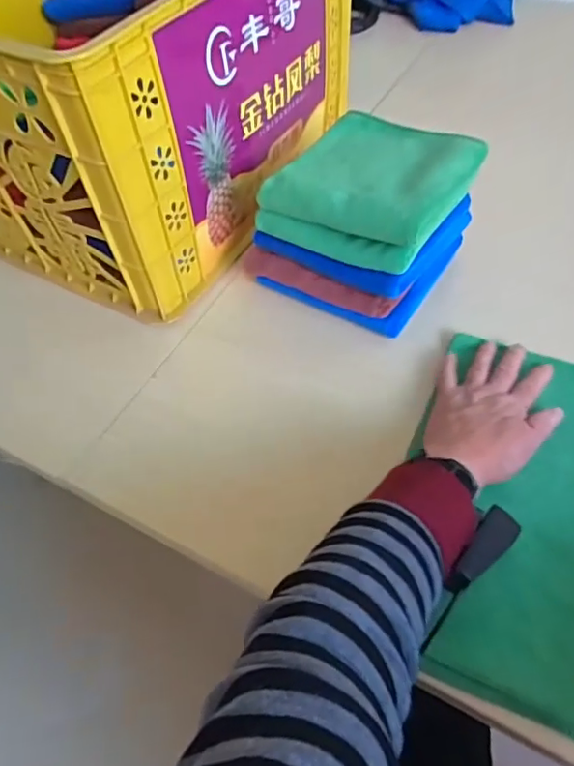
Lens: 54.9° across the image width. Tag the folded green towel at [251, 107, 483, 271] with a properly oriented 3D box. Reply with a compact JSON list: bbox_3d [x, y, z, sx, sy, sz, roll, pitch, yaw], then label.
[{"bbox_3d":[0.086,-0.201,0.559,0.167,0.062,0.166,27,60,23],"label":"folded green towel"}]

